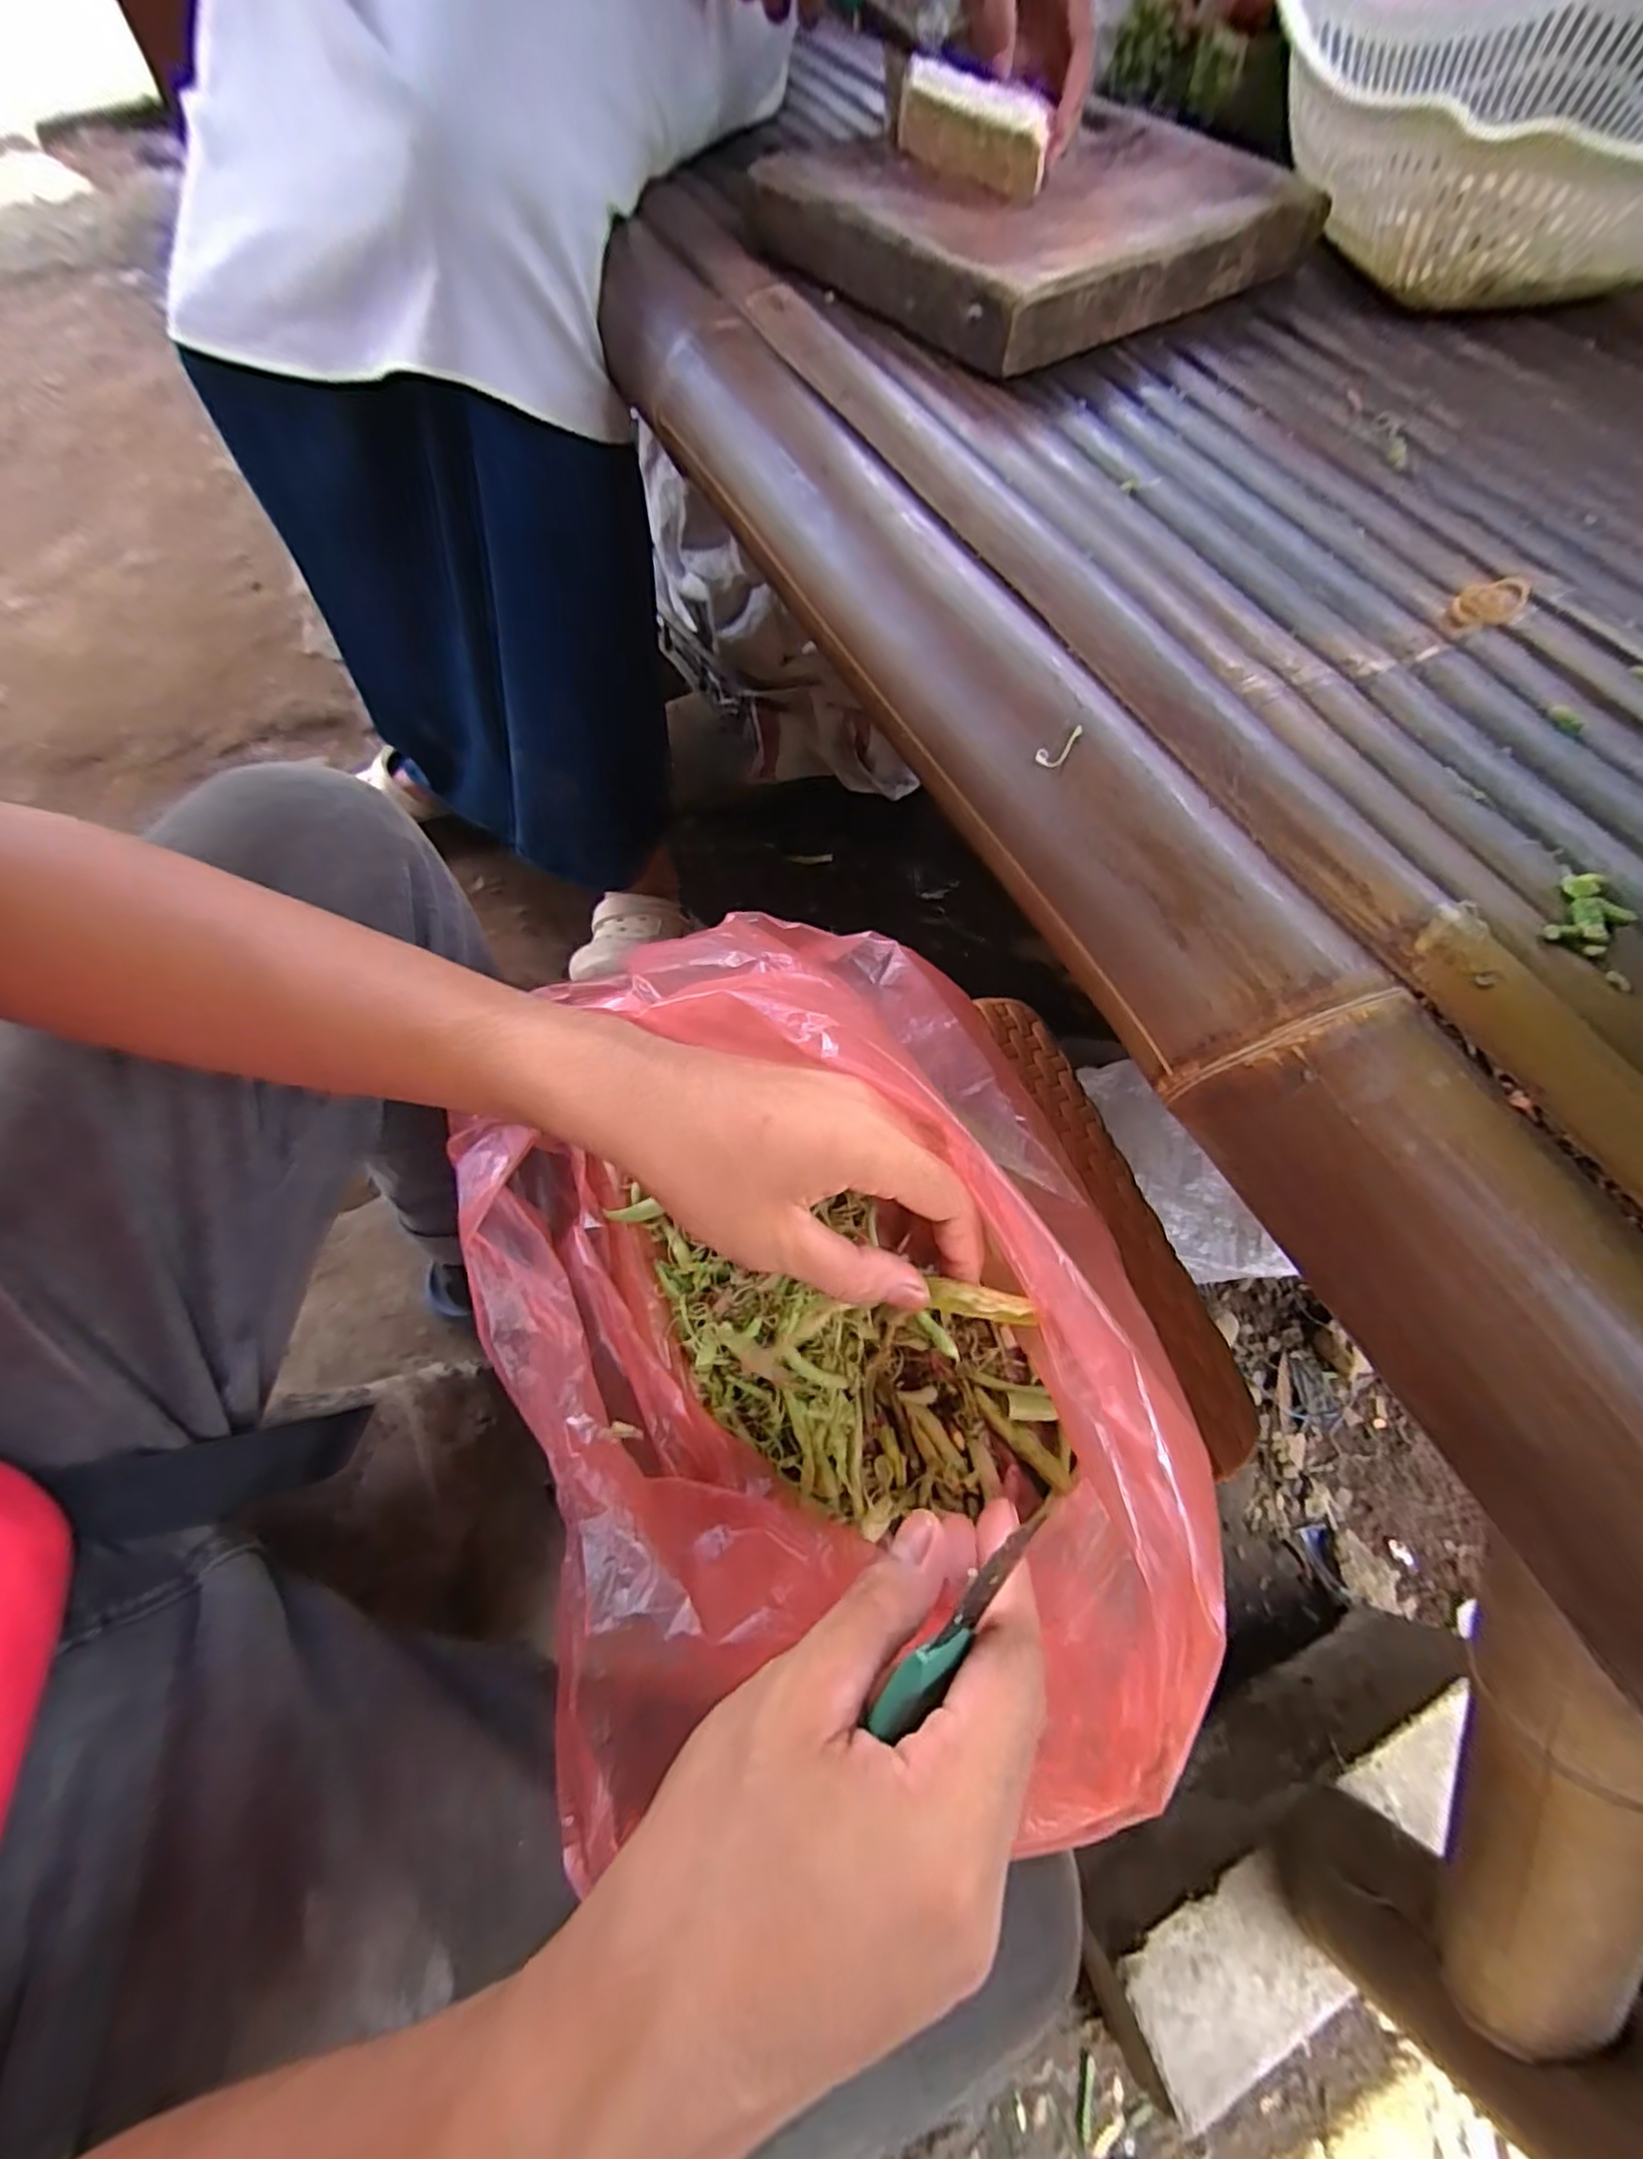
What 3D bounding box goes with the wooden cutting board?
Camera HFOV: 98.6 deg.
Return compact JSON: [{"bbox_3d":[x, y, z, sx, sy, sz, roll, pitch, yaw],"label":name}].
[{"bbox_3d":[0.137,-0.553,0.451,0.295,0.036,0.235,-34,71,-16],"label":"wooden cutting board"}]

